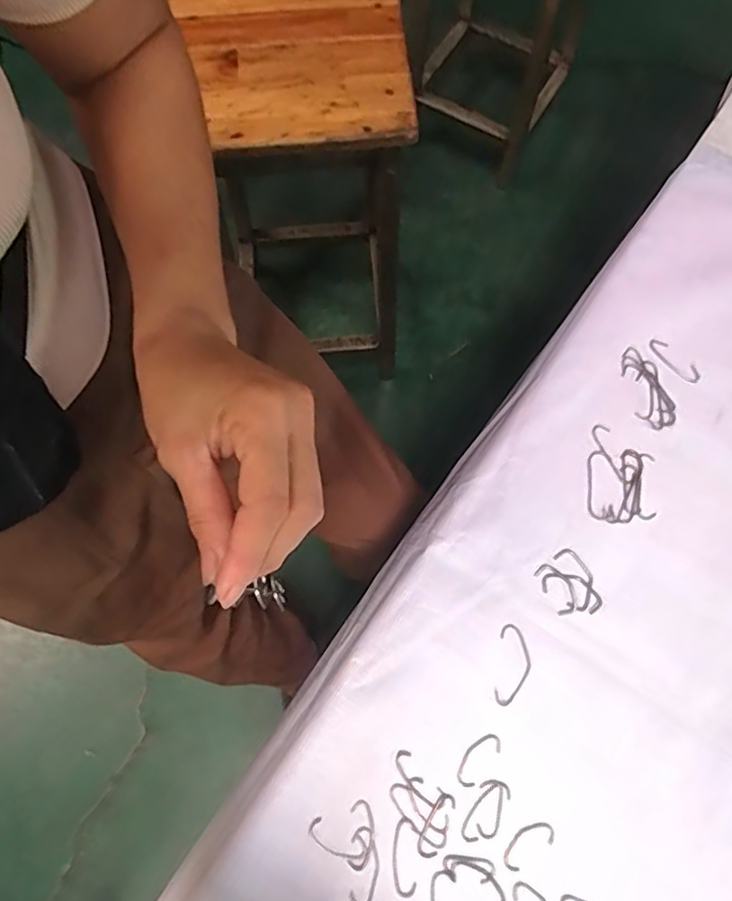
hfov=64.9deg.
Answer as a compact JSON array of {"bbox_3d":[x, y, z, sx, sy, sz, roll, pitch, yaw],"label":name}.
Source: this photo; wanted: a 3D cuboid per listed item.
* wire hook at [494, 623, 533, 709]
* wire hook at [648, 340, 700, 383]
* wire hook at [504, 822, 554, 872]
[{"bbox_3d":[0.088,0.129,0.343,0.020,0.004,0.046,10,73,5],"label":"wire hook"},{"bbox_3d":[0.215,-0.062,0.403,0.014,0.004,0.041,-44,77,-11],"label":"wire hook"},{"bbox_3d":[0.089,0.216,0.315,0.031,0.004,0.015,-31,74,-8],"label":"wire hook"}]

